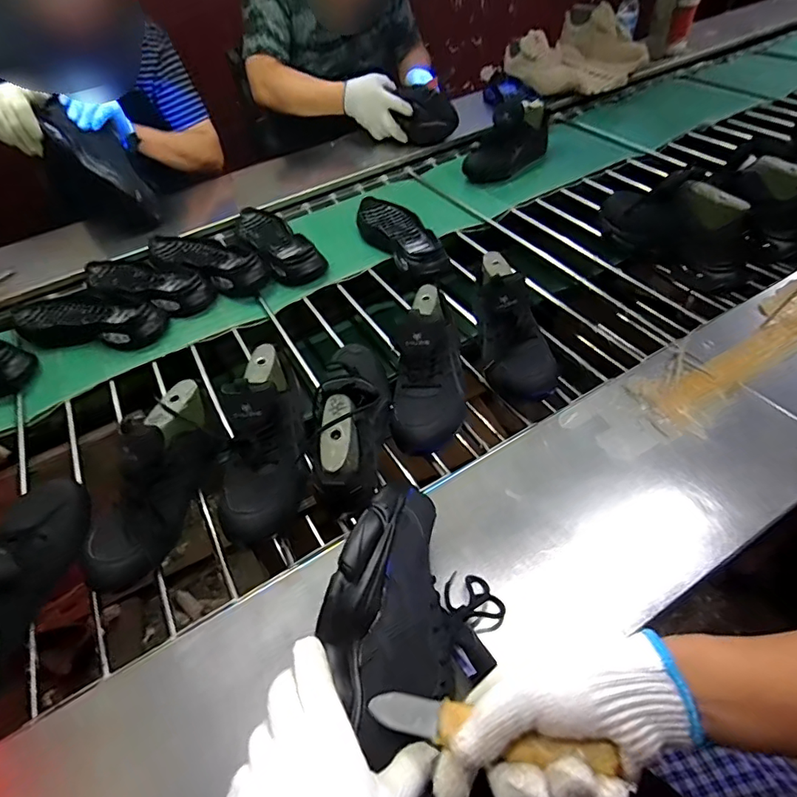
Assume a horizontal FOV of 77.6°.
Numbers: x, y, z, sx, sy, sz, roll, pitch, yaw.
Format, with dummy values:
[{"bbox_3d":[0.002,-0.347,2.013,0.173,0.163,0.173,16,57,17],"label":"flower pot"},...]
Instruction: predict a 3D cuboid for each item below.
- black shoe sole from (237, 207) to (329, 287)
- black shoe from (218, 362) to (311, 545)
[{"bbox_3d":[-0.244,-0.310,0.996,0.099,0.050,0.274,-28,50,-18],"label":"black shoe sole"},{"bbox_3d":[-0.164,0.044,0.598,0.091,0.112,0.222,-9,47,-1],"label":"black shoe"}]

